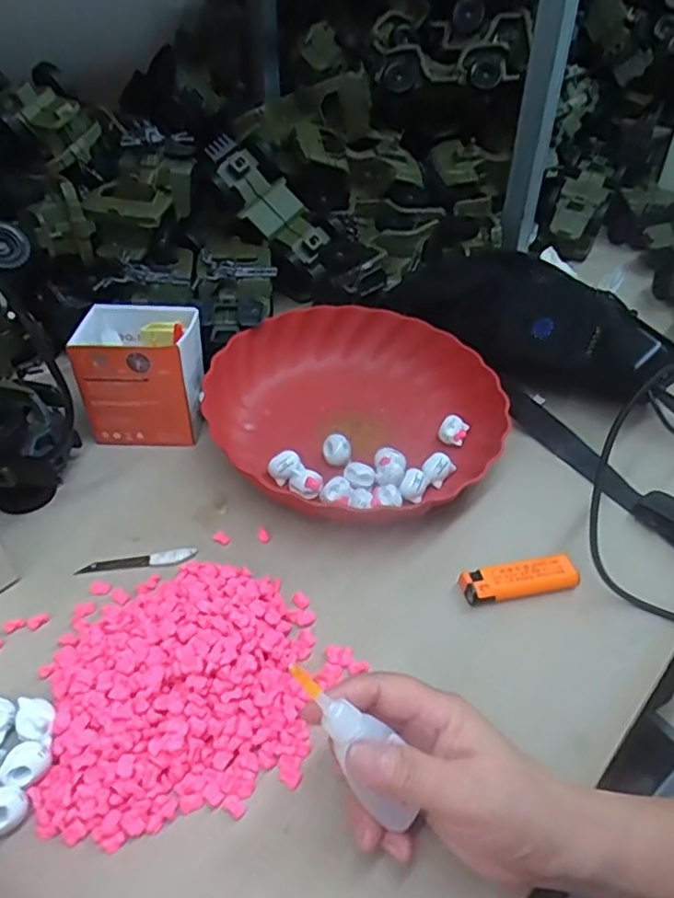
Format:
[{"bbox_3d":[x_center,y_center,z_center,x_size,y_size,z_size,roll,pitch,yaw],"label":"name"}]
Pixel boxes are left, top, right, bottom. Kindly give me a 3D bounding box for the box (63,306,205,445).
[{"bbox_3d":[-0.162,-0.063,0.530,0.094,0.094,0.066,-1,41,-2],"label":"box"}]

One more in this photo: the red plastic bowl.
[{"bbox_3d":[0.018,-0.041,0.539,0.226,0.054,0.216,1,41,0],"label":"red plastic bowl"}]

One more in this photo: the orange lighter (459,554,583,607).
[{"bbox_3d":[0.125,0.089,0.431,0.081,0.012,0.023,-9,43,-12],"label":"orange lighter"}]

